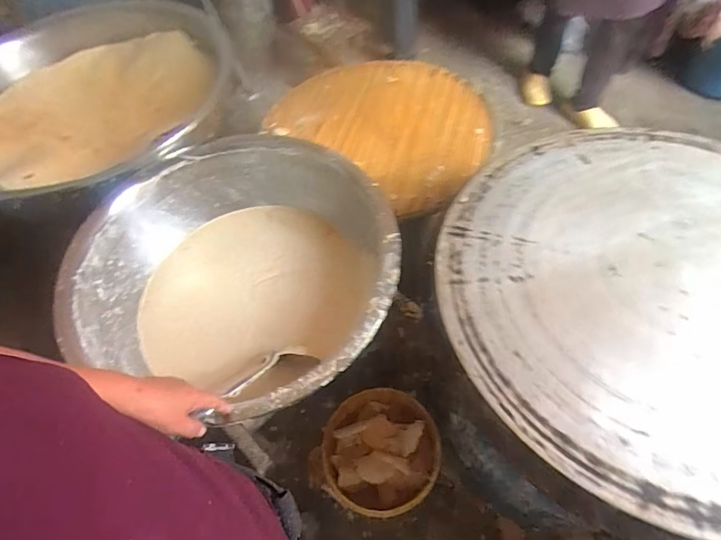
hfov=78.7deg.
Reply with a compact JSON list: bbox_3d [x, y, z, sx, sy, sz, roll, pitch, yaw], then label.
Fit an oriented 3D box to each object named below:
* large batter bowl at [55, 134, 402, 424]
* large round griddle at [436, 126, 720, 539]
[{"bbox_3d":[-0.205,-0.001,0.801,0.531,0.175,0.494,-2,58,3],"label":"large batter bowl"},{"bbox_3d":[0.429,0.017,0.601,0.610,0.026,0.580,-2,58,3],"label":"large round griddle"}]

